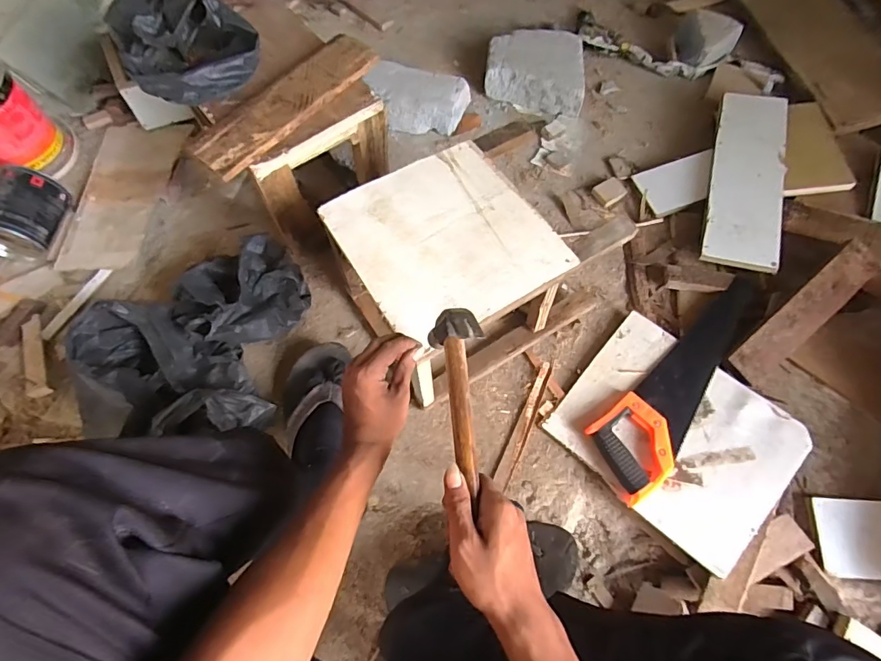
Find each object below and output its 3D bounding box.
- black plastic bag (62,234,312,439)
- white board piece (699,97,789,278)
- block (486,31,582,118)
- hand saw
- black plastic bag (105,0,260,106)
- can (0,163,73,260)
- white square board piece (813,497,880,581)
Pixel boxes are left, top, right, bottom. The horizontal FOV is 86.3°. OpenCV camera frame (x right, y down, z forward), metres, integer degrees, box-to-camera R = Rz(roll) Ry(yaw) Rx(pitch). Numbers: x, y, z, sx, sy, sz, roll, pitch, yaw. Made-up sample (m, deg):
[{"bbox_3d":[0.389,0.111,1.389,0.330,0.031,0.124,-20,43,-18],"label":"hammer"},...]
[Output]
[{"bbox_3d":[-0.376,0.012,0.712,0.302,0.109,0.273,-2,66,-2],"label":"black plastic bag"},{"bbox_3d":[0.570,-0.288,0.871,0.120,0.015,0.398,15,69,11],"label":"white board piece"},{"bbox_3d":[0.200,-0.561,0.993,0.203,0.081,0.190,8,66,3],"label":"block"},{"bbox_3d":[0.395,0.081,0.742,0.425,0.041,0.121,-39,72,-16],"label":"hand saw"},{"bbox_3d":[-0.377,-0.415,0.689,0.195,0.090,0.146,17,67,7],"label":"black plastic bag"},{"bbox_3d":[-0.726,-0.209,0.811,0.095,0.092,0.139,10,66,3],"label":"can"},{"bbox_3d":[0.593,0.290,0.653,0.116,0.013,0.103,1,78,12],"label":"white square board piece"}]

